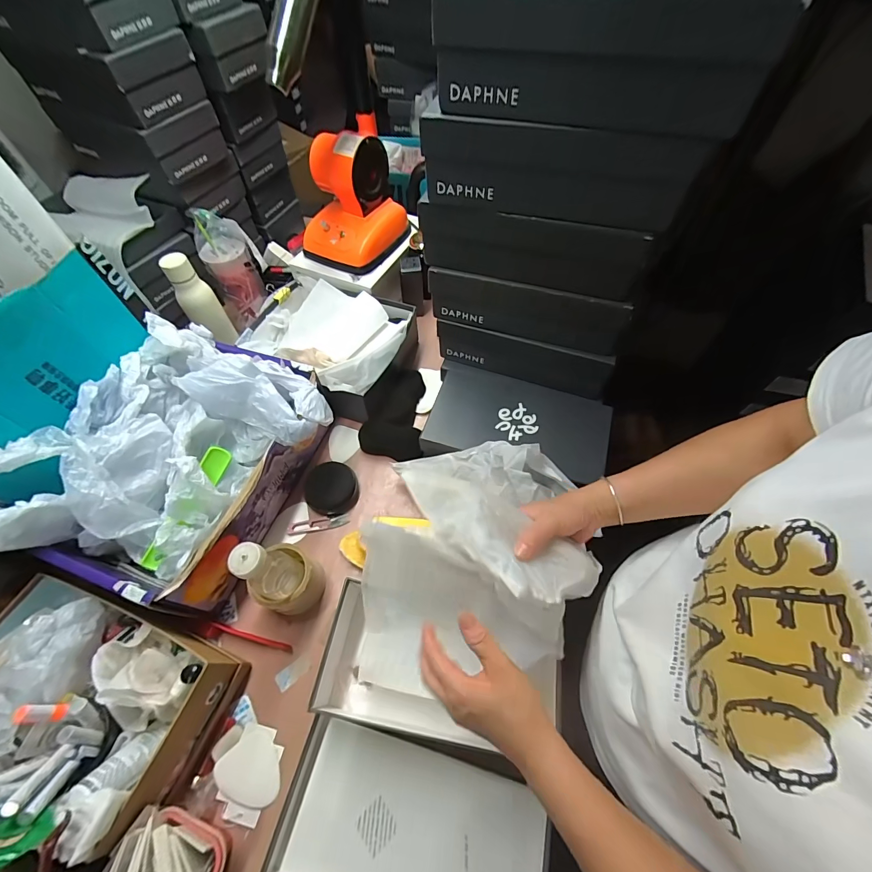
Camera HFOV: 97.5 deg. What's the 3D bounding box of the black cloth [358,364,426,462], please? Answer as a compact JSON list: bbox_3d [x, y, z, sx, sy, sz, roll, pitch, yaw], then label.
[{"bbox_3d":[-0.083,-0.053,0.743,0.114,0.074,0.184,3,58,3],"label":"black cloth"}]

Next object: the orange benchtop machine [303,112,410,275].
[{"bbox_3d":[-0.179,-0.501,0.817,0.176,0.209,0.201,22,61,15],"label":"orange benchtop machine"}]

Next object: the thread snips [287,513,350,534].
[{"bbox_3d":[-0.204,0.154,0.664,0.104,0.004,0.023,-9,58,-4],"label":"thread snips"}]

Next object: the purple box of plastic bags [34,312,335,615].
[{"bbox_3d":[-0.374,0.032,0.592,0.284,0.218,0.380,27,62,17],"label":"purple box of plastic bags"}]

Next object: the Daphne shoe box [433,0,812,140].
[{"bbox_3d":[0.168,-0.411,0.383,0.288,0.105,0.202,16,59,11],"label":"Daphne shoe box"}]

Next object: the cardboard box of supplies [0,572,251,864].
[{"bbox_3d":[-0.449,0.320,0.470,0.317,0.132,0.205,16,60,11],"label":"cardboard box of supplies"}]

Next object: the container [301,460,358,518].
[{"bbox_3d":[-0.184,0.092,0.673,0.091,0.040,0.086,-1,58,1],"label":"container"}]

